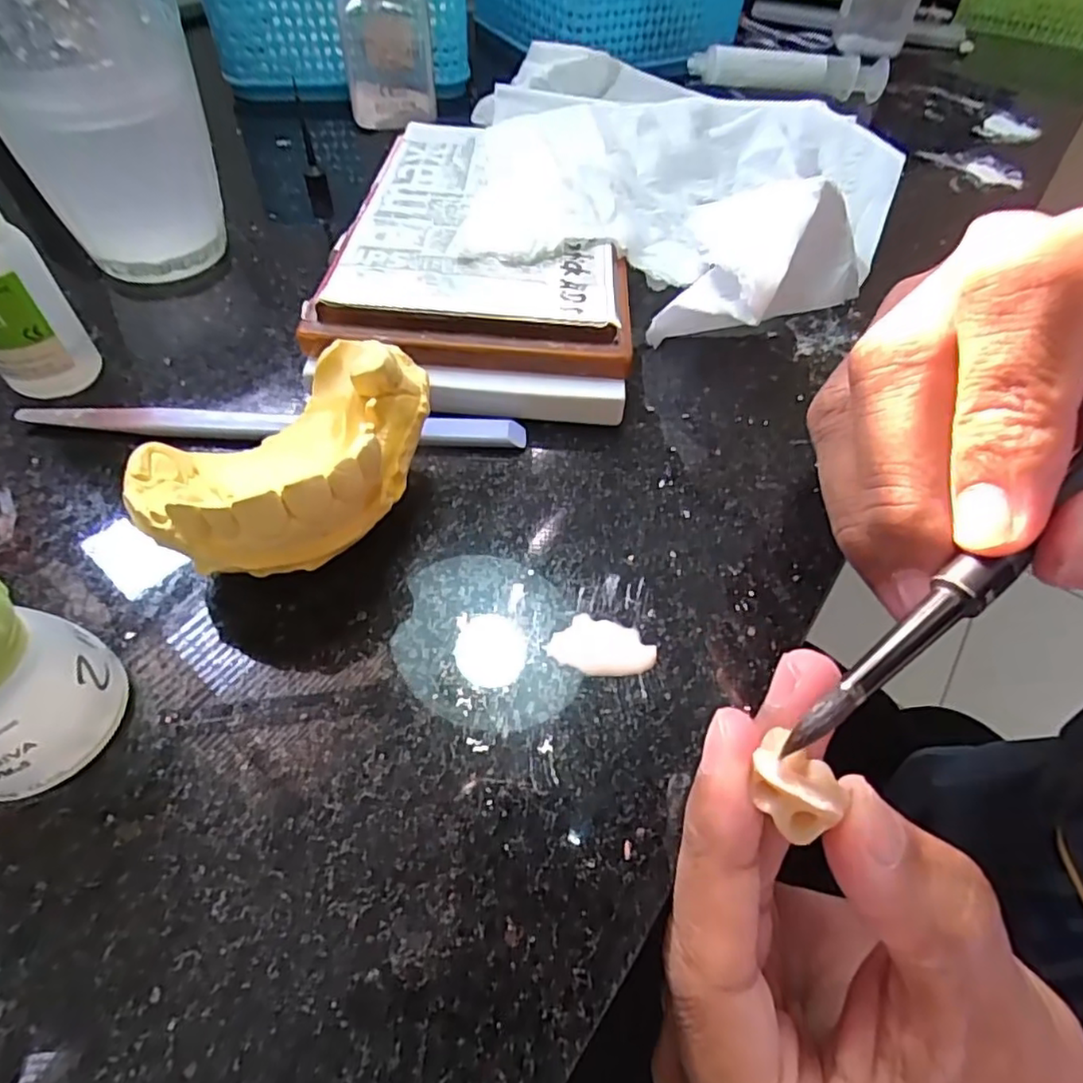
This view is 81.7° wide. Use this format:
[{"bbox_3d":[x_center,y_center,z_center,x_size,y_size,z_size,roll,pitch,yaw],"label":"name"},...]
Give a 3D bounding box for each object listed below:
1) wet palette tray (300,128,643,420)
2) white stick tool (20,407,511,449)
[{"bbox_3d":[-0.020,-0.103,0.223,0.096,0.026,0.149,5,53,-1],"label":"wet palette tray"},{"bbox_3d":[-0.075,-0.033,0.180,0.139,0.004,0.009,2,53,-2],"label":"white stick tool"}]

